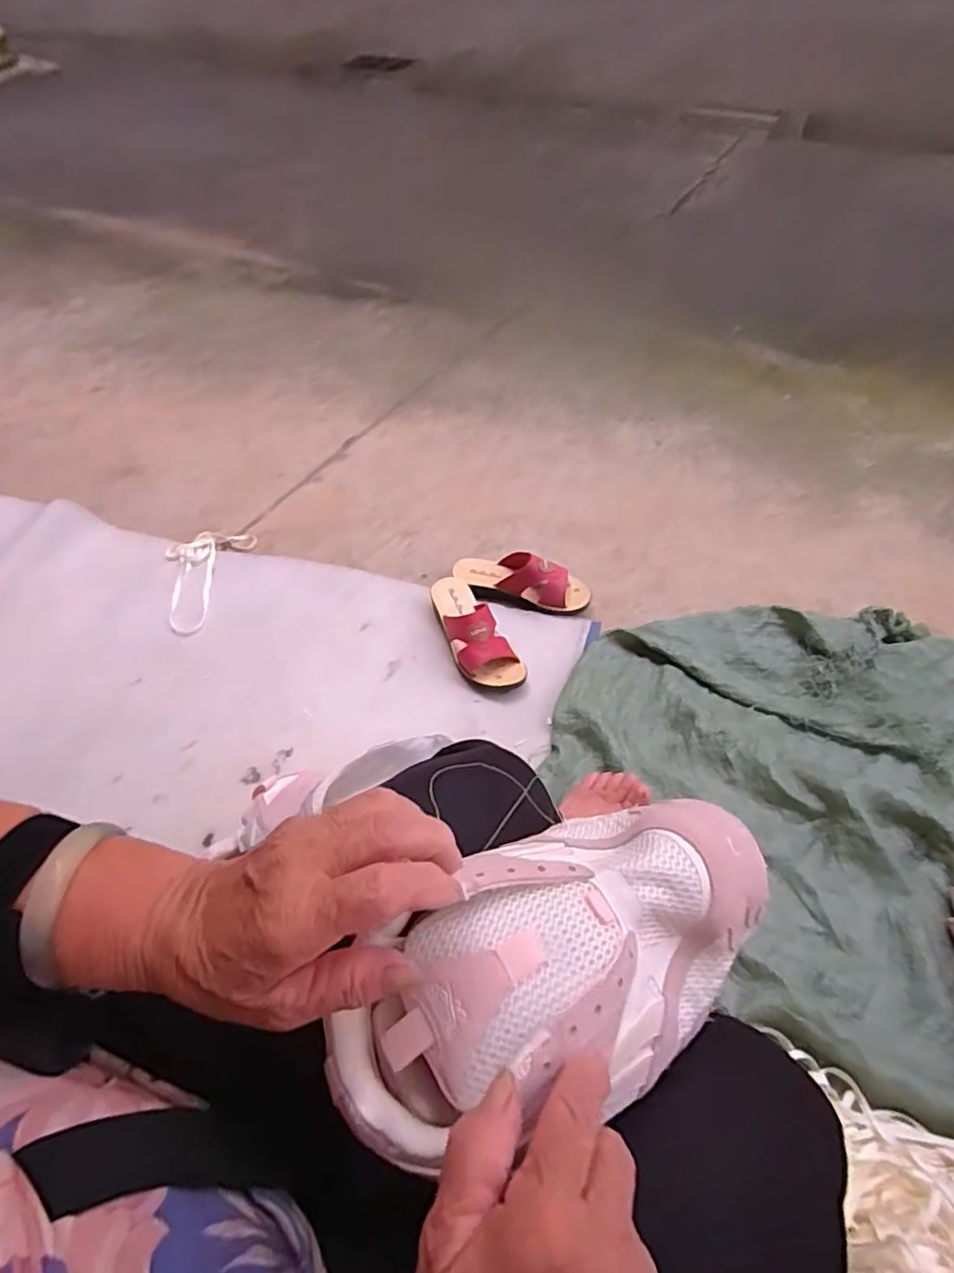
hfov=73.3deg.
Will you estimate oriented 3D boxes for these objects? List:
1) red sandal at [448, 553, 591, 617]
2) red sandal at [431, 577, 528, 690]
[{"bbox_3d":[0.074,-0.098,1.075,0.230,0.086,0.078,13,54,11],"label":"red sandal"},{"bbox_3d":[-0.011,-0.014,1.001,0.086,0.081,0.229,-24,55,-16],"label":"red sandal"}]

